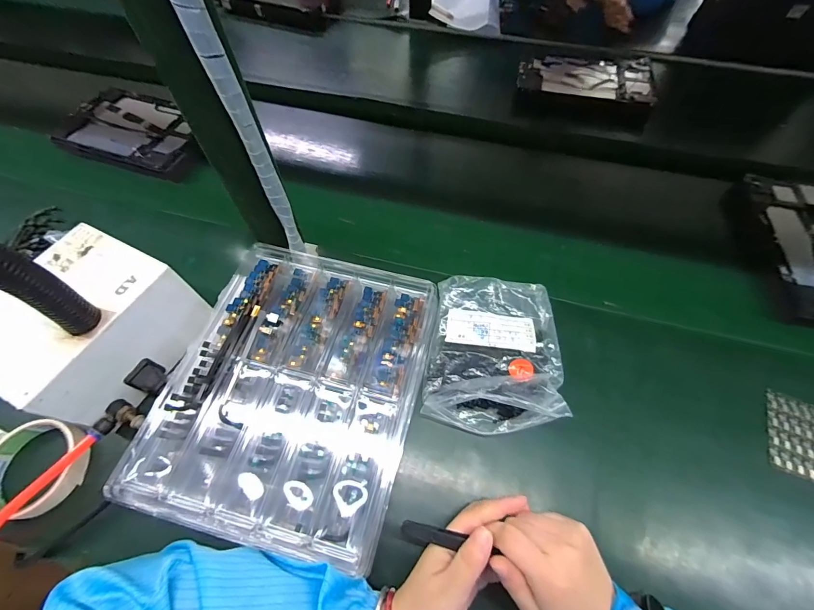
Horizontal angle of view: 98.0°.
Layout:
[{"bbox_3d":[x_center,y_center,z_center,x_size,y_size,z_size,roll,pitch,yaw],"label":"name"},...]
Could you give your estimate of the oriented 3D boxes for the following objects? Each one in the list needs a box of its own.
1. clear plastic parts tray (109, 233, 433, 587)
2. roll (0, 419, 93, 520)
[{"bbox_3d":[-0.104,0.075,0.361,0.225,0.057,0.279,12,61,6],"label":"clear plastic parts tray"},{"bbox_3d":[-0.363,0.157,0.343,0.098,0.028,0.084,8,60,4],"label":"roll"}]

